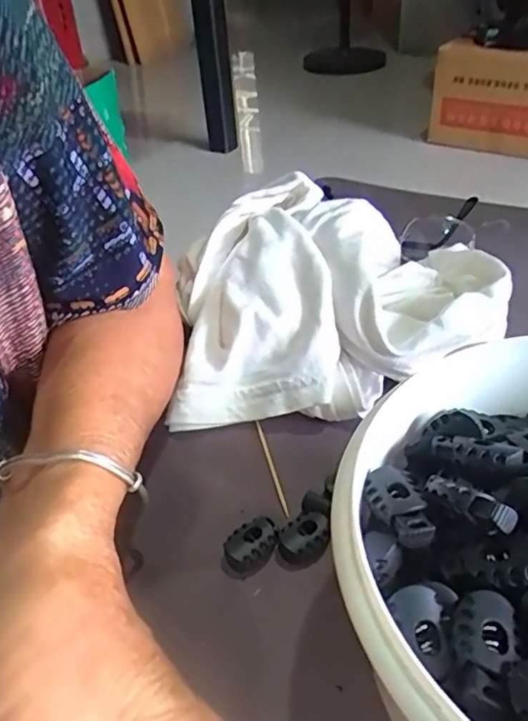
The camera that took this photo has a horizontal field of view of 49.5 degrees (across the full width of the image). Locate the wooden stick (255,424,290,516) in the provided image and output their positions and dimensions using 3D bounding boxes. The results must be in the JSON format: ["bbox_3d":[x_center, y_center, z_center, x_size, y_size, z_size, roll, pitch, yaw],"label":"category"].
[{"bbox_3d":[0.004,0.050,0.275,0.004,0.004,0.059,-12,38,-8],"label":"wooden stick"}]

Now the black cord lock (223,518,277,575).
[{"bbox_3d":[-0.004,0.077,0.237,0.022,0.009,0.017,-28,43,-26],"label":"black cord lock"}]

